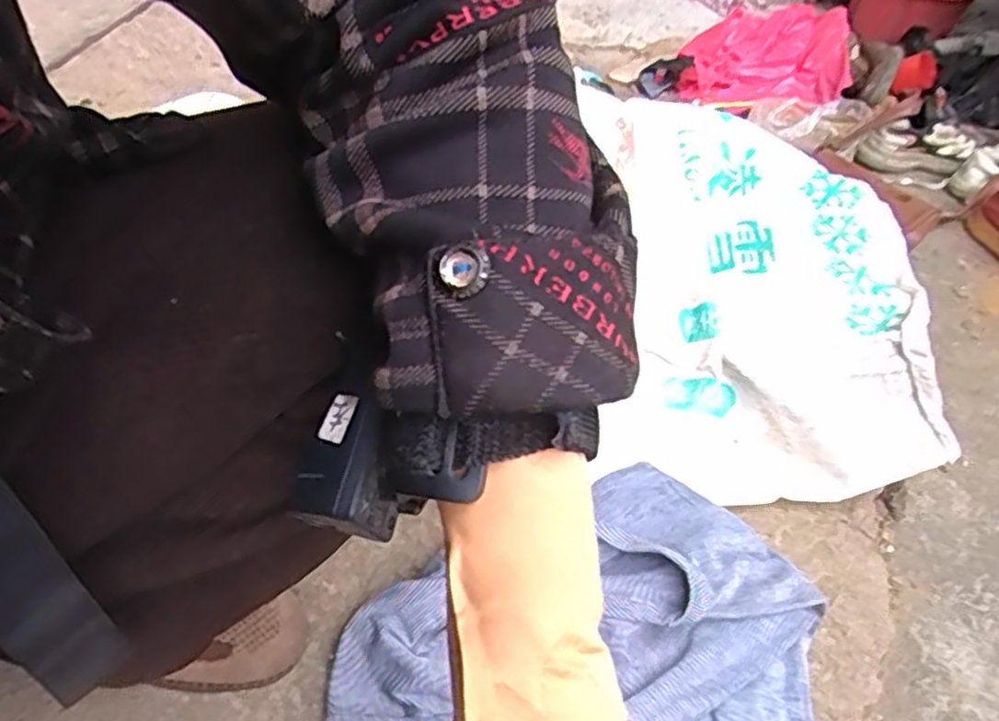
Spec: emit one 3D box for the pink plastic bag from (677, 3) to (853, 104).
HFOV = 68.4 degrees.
[{"bbox_3d":[0.484,-0.551,1.340,0.282,0.109,0.330,17,47,11],"label":"pink plastic bag"}]

